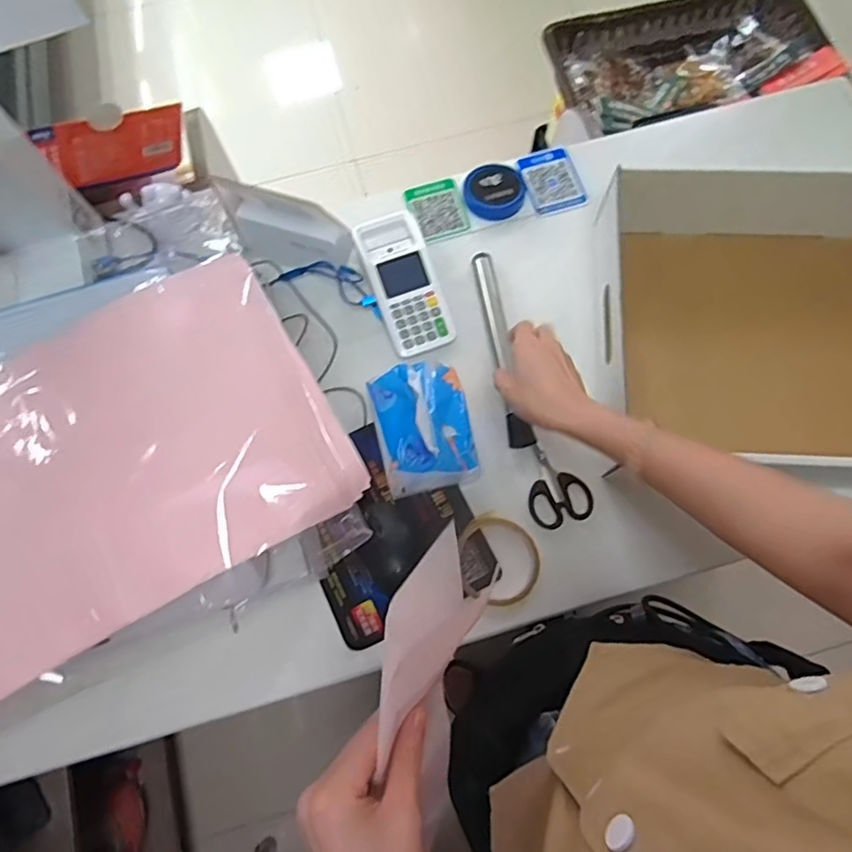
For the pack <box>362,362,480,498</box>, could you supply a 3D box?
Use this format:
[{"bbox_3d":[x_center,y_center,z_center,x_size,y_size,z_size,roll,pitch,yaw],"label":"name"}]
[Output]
[{"bbox_3d":[-0.001,-0.001,0.622,0.098,0.081,0.129,-14,74,-3],"label":"pack"}]

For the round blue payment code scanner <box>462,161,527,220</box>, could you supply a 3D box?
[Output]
[{"bbox_3d":[0.090,-0.303,0.746,0.075,0.019,0.082,0,74,1],"label":"round blue payment code scanner"}]

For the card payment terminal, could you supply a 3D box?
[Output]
[{"bbox_3d":[-0.027,-0.173,0.688,0.077,0.044,0.181,-19,75,-4],"label":"card payment terminal"}]

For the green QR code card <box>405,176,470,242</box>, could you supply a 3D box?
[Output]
[{"bbox_3d":[0.015,-0.273,0.735,0.065,0.008,0.079,-19,78,-3],"label":"green QR code card"}]

